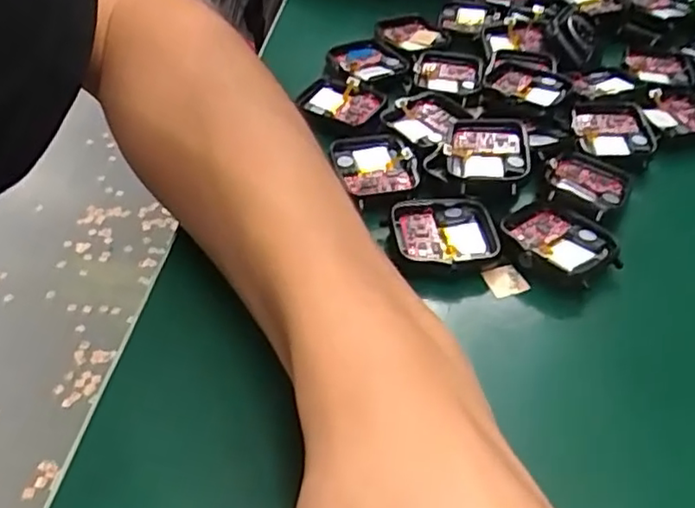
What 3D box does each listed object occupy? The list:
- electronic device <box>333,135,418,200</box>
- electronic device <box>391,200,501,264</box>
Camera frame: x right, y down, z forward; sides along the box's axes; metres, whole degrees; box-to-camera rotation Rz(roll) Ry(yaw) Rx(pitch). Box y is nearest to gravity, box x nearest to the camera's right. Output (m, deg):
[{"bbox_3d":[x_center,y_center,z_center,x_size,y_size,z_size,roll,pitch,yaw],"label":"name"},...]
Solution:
[{"bbox_3d":[0.012,-0.041,0.303,0.035,0.007,0.041,-4,45,-9],"label":"electronic device"},{"bbox_3d":[0.041,-0.009,0.272,0.043,0.005,0.035,0,45,-5],"label":"electronic device"}]

